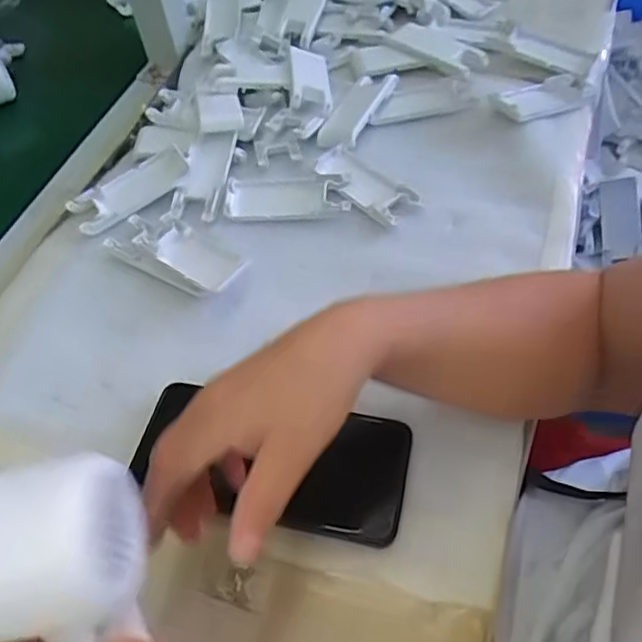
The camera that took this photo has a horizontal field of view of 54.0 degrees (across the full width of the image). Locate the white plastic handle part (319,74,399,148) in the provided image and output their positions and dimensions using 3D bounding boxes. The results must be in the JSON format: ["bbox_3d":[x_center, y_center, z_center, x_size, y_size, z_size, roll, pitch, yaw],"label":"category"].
[{"bbox_3d":[0.034,-0.195,0.583,0.040,0.027,0.103,22,59,20],"label":"white plastic handle part"}]

